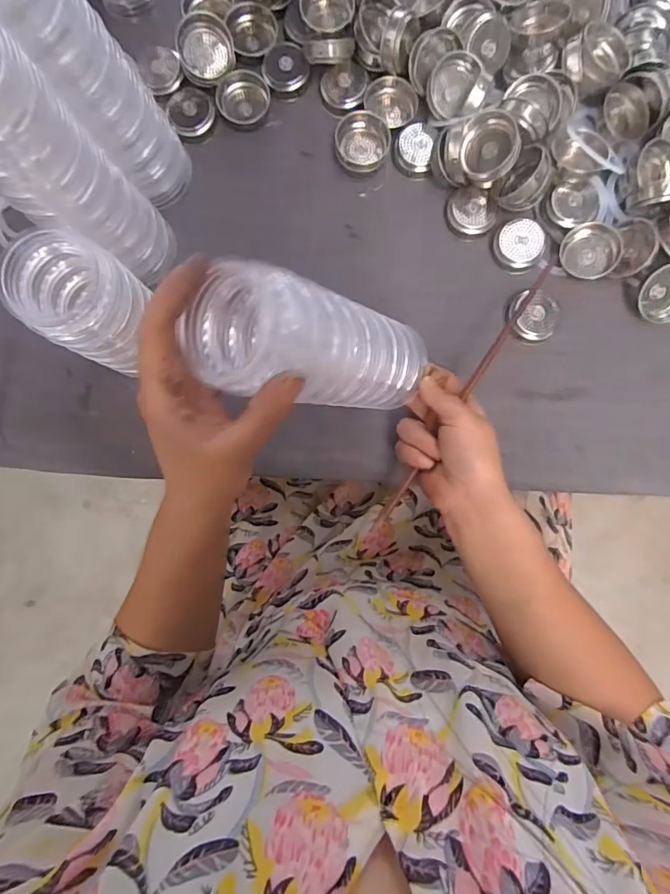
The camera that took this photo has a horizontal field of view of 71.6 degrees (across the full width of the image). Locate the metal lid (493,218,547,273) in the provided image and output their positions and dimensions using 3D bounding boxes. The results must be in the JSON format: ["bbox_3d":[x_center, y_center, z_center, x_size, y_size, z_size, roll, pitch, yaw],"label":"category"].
[{"bbox_3d":[0.154,-0.169,0.388,0.039,0.012,0.039,0,87,1],"label":"metal lid"}]

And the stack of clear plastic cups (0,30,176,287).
[{"bbox_3d":[-0.179,-0.175,0.304,0.069,0.205,0.064,40,88,3],"label":"stack of clear plastic cups"}]

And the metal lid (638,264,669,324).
[{"bbox_3d":[0.269,-0.124,0.378,0.045,0.018,0.040,-44,87,1],"label":"metal lid"}]

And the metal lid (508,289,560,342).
[{"bbox_3d":[0.166,-0.110,0.389,0.038,0.009,0.042,6,87,2],"label":"metal lid"}]

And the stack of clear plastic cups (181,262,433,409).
[{"bbox_3d":[0.000,-0.057,0.288,0.058,0.186,0.062,1,89,39],"label":"stack of clear plastic cups"}]

